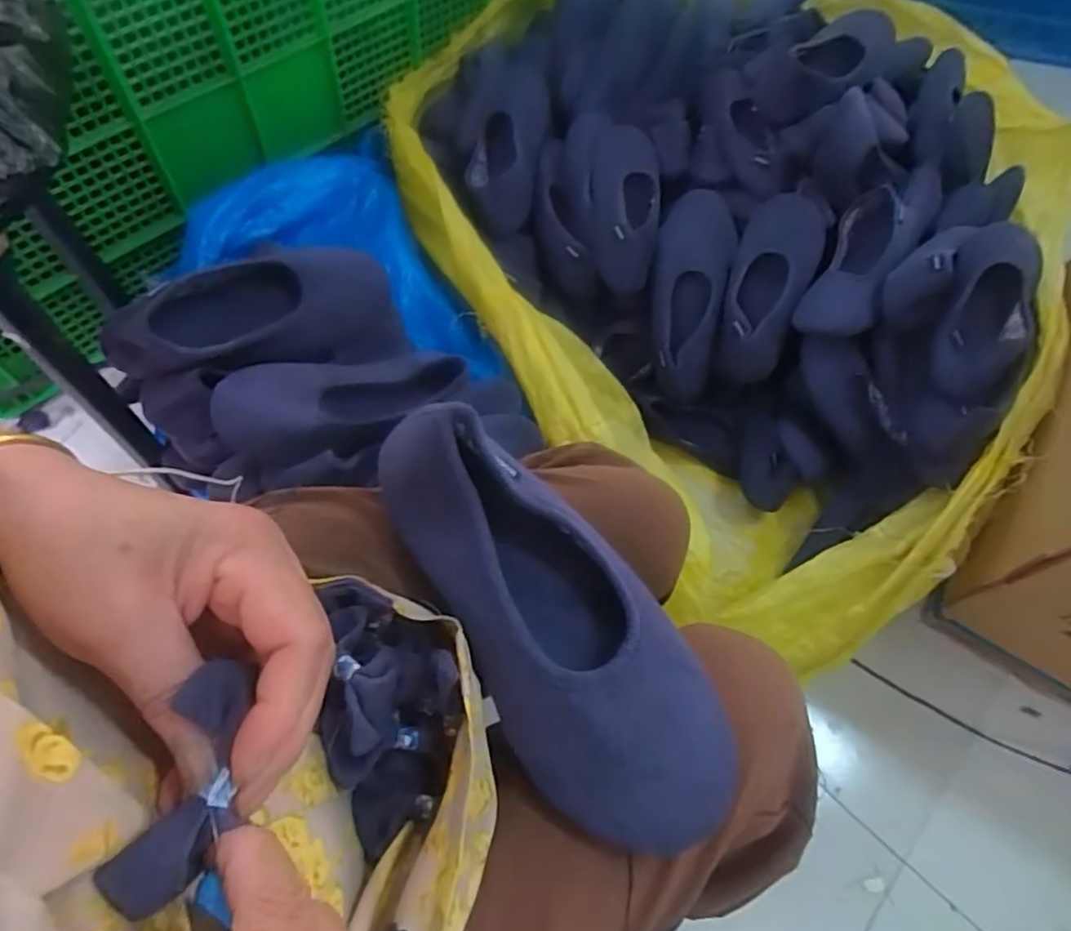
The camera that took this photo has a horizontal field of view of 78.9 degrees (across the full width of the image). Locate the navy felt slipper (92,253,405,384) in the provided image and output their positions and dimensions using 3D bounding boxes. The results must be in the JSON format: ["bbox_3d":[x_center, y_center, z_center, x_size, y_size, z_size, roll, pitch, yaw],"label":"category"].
[{"bbox_3d":[-0.253,-0.138,0.614,0.257,0.073,0.102,-15,64,-28],"label":"navy felt slipper"}]

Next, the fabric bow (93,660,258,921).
[{"bbox_3d":[-0.106,0.096,0.199,0.026,0.009,0.070,9,63,0],"label":"fabric bow"}]

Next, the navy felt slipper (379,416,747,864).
[{"bbox_3d":[0.009,0.072,0.329,0.098,0.064,0.236,-27,68,-17],"label":"navy felt slipper"}]

